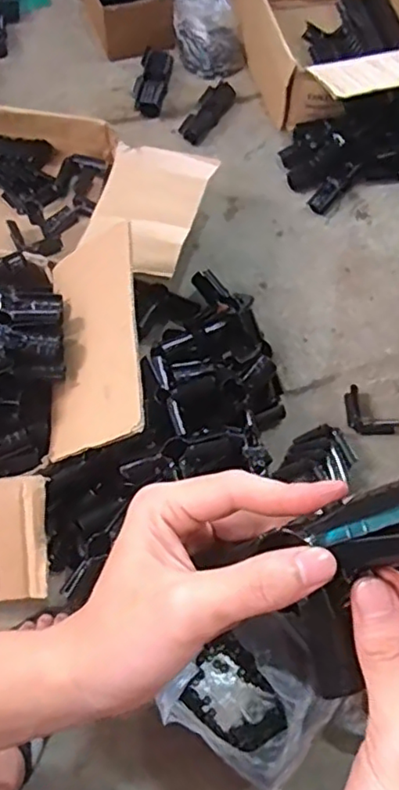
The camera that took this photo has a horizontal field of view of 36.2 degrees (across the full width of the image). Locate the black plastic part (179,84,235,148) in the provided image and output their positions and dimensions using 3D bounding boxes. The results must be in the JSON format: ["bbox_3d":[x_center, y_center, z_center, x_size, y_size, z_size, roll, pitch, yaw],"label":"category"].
[{"bbox_3d":[0.015,-0.508,1.092,0.054,0.023,0.147,30,69,11],"label":"black plastic part"}]

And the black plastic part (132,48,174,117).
[{"bbox_3d":[-0.086,-0.571,1.109,0.058,0.034,0.140,8,67,2],"label":"black plastic part"}]

